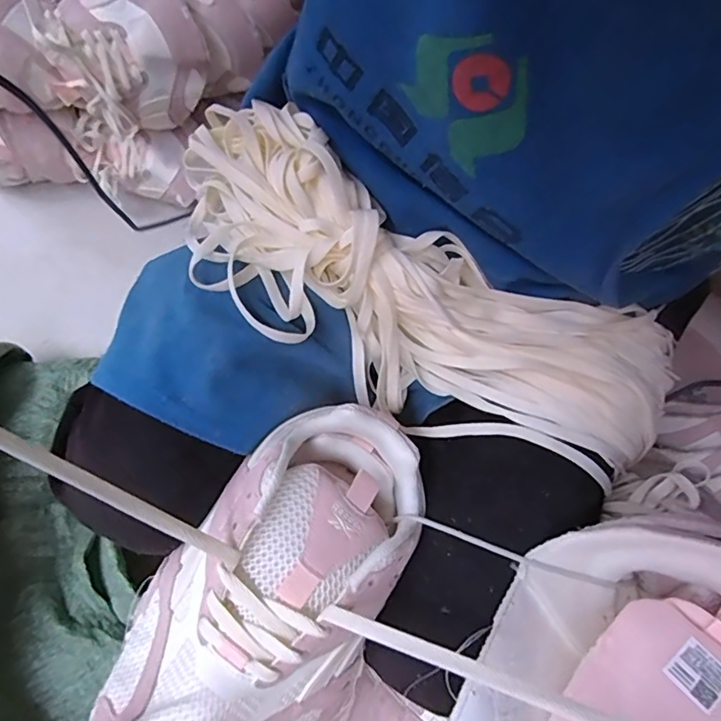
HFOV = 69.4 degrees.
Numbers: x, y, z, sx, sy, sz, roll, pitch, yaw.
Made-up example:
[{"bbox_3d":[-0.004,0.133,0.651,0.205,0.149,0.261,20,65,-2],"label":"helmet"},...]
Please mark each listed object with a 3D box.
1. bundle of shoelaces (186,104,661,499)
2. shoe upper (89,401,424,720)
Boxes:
[{"bbox_3d":[0.036,-0.038,0.349,0.356,0.082,0.130,29,75,1],"label":"bundle of shoelaces"},{"bbox_3d":[-0.054,0.136,0.298,0.130,0.072,0.237,23,80,3],"label":"shoe upper"}]

